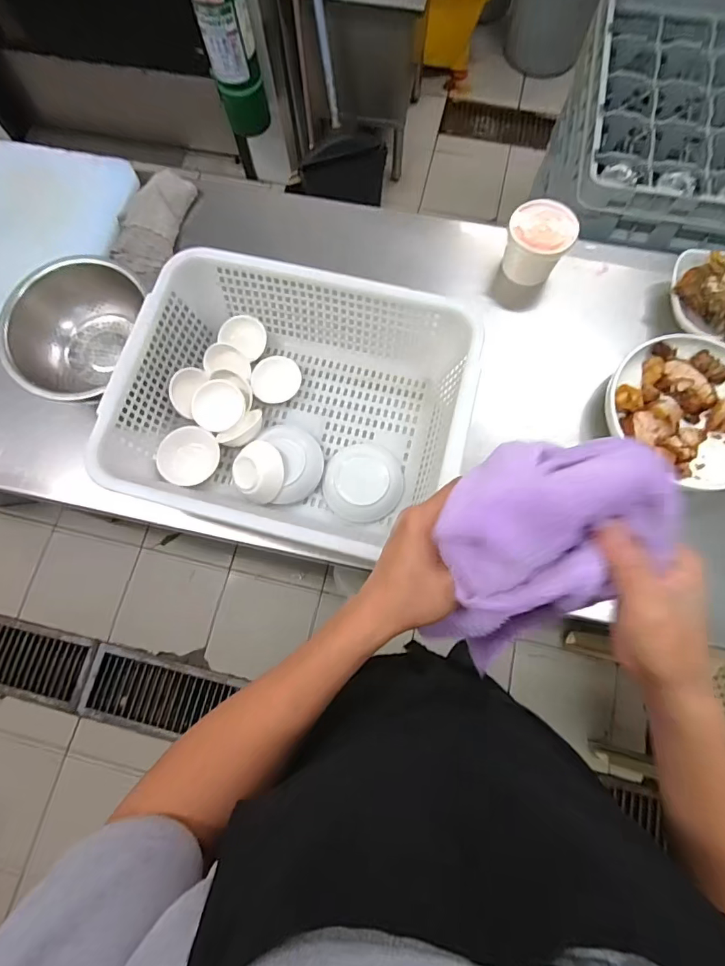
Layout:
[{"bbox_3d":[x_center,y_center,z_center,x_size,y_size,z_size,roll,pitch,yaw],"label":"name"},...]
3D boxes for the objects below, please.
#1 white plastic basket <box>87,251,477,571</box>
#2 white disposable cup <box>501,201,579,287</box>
[{"bbox_3d":[-0.084,-0.102,0.622,0.430,0.126,0.339,12,76,4],"label":"white plastic basket"},{"bbox_3d":[0.262,-0.360,0.700,0.095,0.080,0.080,28,77,8],"label":"white disposable cup"}]

